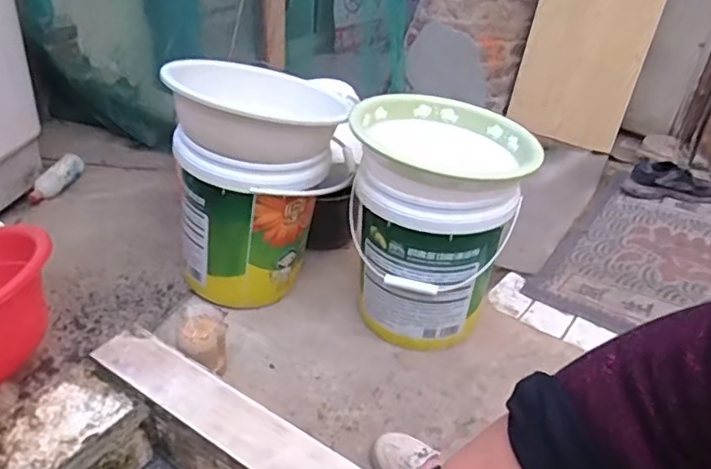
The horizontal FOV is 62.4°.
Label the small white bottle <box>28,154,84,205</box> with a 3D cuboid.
[{"bbox_3d":[-0.828,-0.154,1.637,0.056,0.060,0.210,9,33,5],"label":"small white bottle"}]

